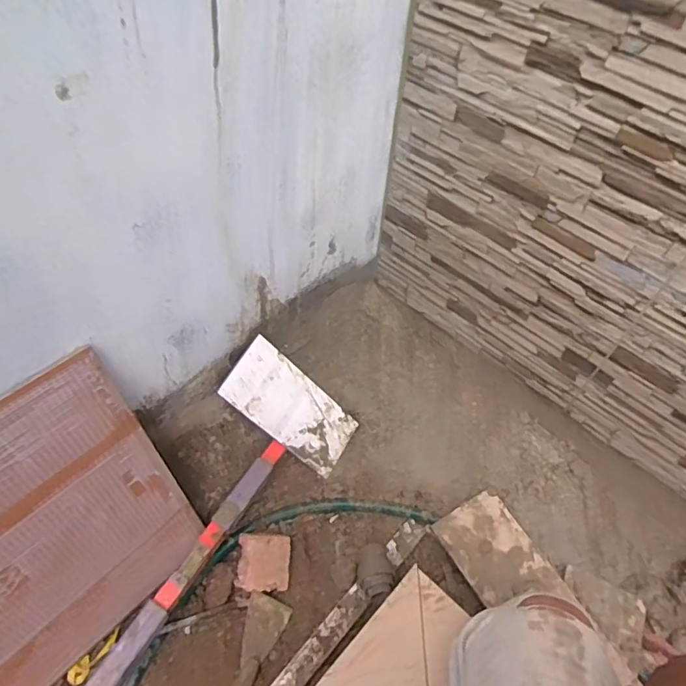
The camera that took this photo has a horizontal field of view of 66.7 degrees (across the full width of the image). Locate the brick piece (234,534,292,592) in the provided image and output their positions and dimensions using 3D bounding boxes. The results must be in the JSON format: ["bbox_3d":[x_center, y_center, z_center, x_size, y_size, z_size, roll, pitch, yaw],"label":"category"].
[{"bbox_3d":[-0.116,0.319,0.762,0.076,0.033,0.075,3,53,-3],"label":"brick piece"}]

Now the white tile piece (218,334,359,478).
[{"bbox_3d":[-0.078,0.105,0.827,0.010,0.241,0.109,-2,50,53],"label":"white tile piece"}]

